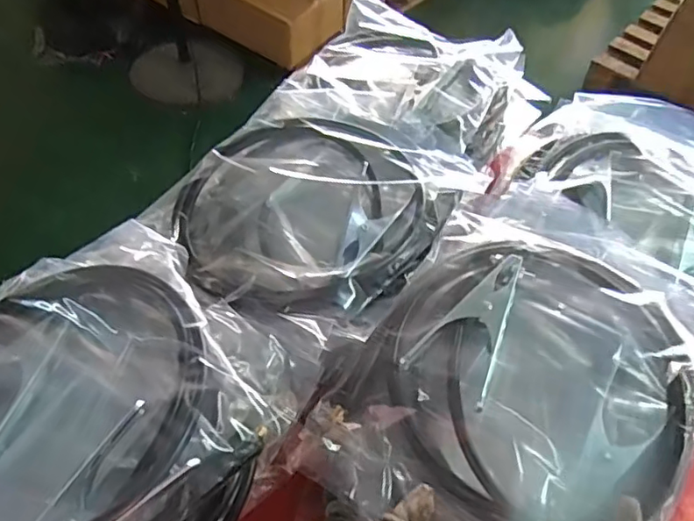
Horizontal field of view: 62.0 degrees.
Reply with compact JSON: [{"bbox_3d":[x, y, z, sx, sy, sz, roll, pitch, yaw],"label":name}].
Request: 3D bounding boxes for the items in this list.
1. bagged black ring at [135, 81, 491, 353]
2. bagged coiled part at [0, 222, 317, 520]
[{"bbox_3d":[-0.033,-0.055,0.557,0.247,0.043,0.263,29,55,19],"label":"bagged black ring"},{"bbox_3d":[-0.203,0.123,0.420,0.274,0.074,0.291,31,55,20],"label":"bagged coiled part"}]

